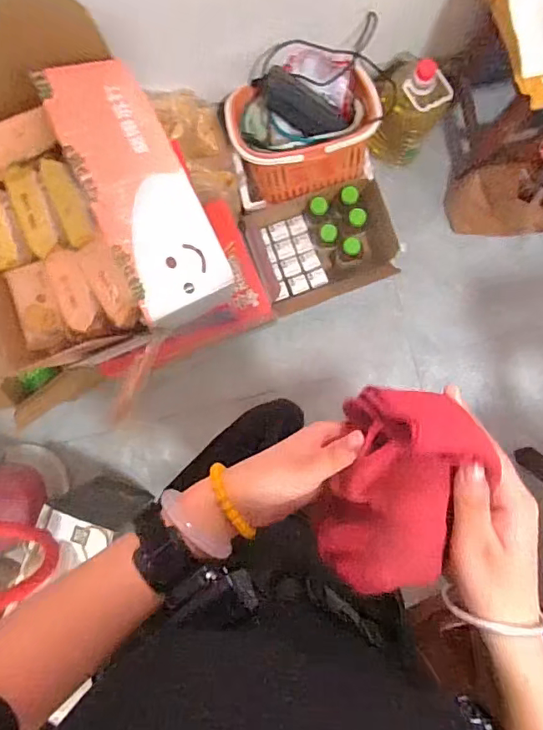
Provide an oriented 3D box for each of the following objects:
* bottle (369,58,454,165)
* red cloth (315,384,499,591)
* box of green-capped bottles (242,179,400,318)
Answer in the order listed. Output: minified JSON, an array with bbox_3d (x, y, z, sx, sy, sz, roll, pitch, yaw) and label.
[{"bbox_3d":[0.337,-0.623,1.235,0.163,0.320,0.199,0,90,2],"label":"bottle"},{"bbox_3d":[0.077,0.082,0.323,0.093,0.034,0.145,37,117,34],"label":"red cloth"},{"bbox_3d":[0.125,-0.304,1.301,0.344,0.191,0.260,-19,89,2],"label":"box of green-capped bottles"}]

